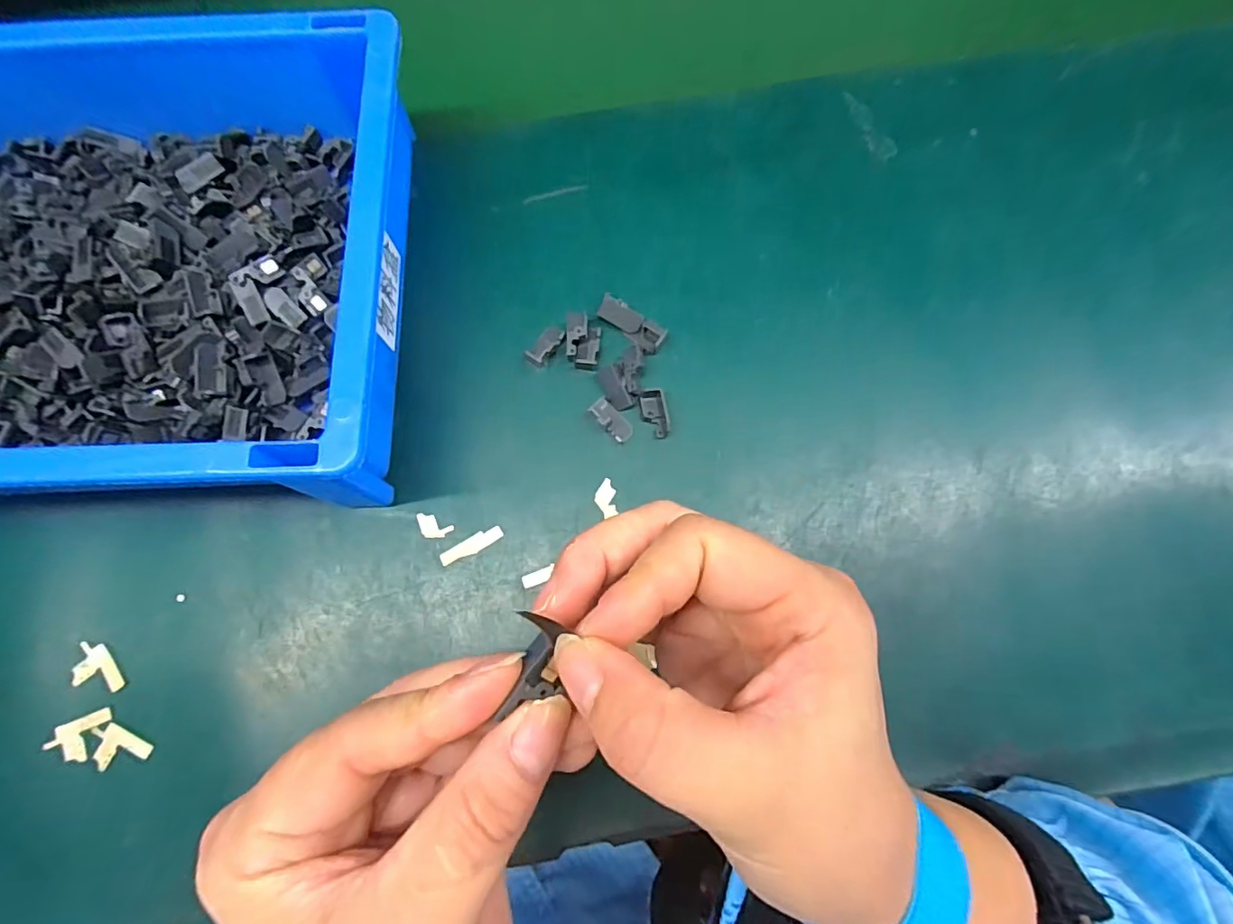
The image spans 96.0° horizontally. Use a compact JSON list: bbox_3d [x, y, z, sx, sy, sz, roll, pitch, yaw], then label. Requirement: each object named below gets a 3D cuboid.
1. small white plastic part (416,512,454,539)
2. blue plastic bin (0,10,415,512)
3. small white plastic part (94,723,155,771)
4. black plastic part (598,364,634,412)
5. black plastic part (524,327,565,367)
[{"bbox_3d":[-0.083,0.029,0.249,0.017,0.004,0.009,27,79,6],"label":"small white plastic part"},{"bbox_3d":[-0.243,-0.092,0.245,0.305,0.070,0.227,-3,78,0],"label":"blue plastic bin"},{"bbox_3d":[-0.207,0.118,0.233,0.020,0.004,0.017,-18,78,-3],"label":"small white plastic part"},{"bbox_3d":[-0.001,-0.035,0.258,0.009,0.006,0.023,-26,79,-5],"label":"black plastic part"},{"bbox_3d":[-0.034,-0.055,0.263,0.010,0.007,0.023,31,66,7],"label":"black plastic part"}]

